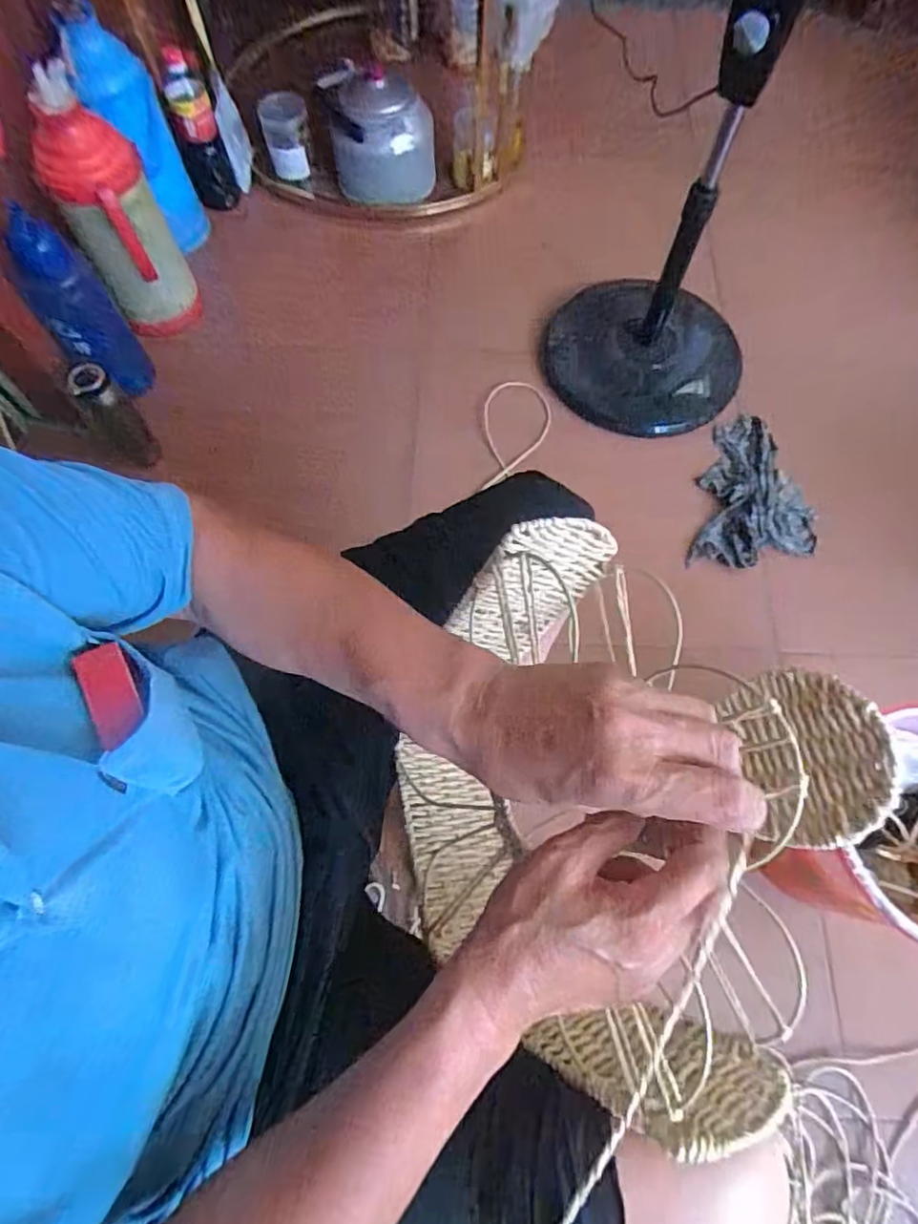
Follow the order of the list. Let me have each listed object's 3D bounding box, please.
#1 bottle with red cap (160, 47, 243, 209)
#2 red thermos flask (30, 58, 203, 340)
[{"bbox_3d":[-0.501,-0.914,1.170,0.084,0.263,0.071,-23,70,-9],"label":"bottle with red cap"},{"bbox_3d":[-0.564,-0.640,1.017,0.131,0.398,0.124,0,68,0],"label":"red thermos flask"}]

